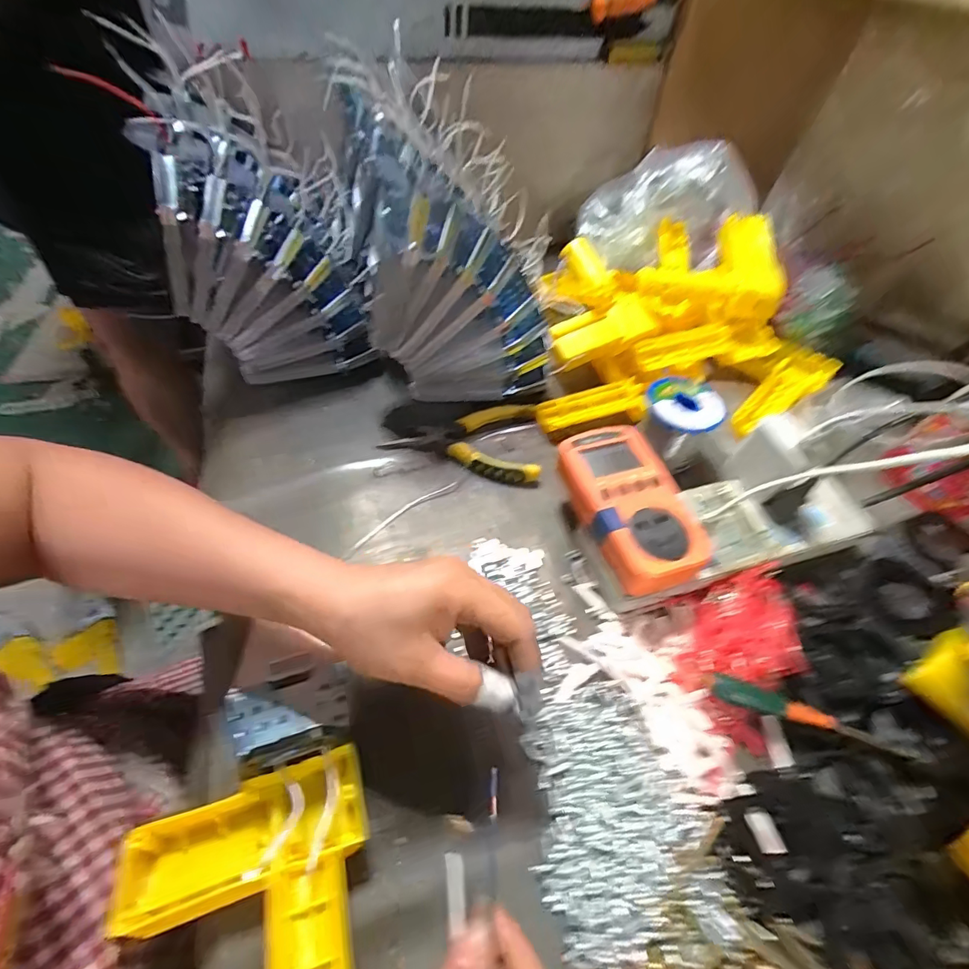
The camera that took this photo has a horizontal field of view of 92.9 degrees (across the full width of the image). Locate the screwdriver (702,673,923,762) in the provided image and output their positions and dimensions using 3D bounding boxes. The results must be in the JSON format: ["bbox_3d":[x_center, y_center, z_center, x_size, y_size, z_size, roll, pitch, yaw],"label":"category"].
[{"bbox_3d":[0.203,0.145,0.288,0.129,0.019,0.013,15,54,8],"label":"screwdriver"}]

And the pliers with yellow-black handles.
[{"bbox_3d":[-0.021,-0.038,0.430,0.138,0.012,0.086,0,53,-3],"label":"pliers with yellow-black handles"}]

